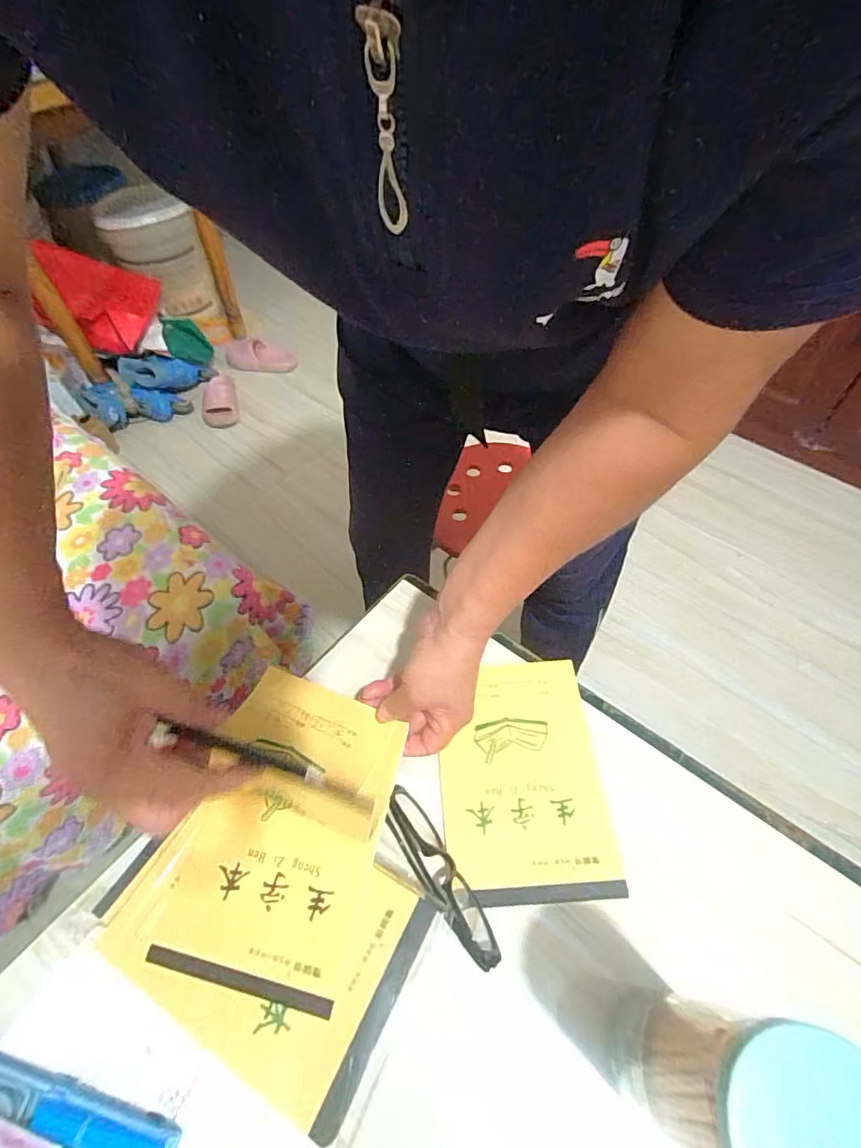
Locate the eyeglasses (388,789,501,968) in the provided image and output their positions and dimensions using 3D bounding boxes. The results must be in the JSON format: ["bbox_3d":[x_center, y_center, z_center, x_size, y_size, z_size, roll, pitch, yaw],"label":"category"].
[{"bbox_3d":[0.005,0.216,0.372,0.029,0.031,0.129,-28,58,-17],"label":"eyeglasses"}]

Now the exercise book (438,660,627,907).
[{"bbox_3d":[0.072,0.162,0.426,0.125,0.008,0.184,-4,55,0],"label":"exercise book"}]

